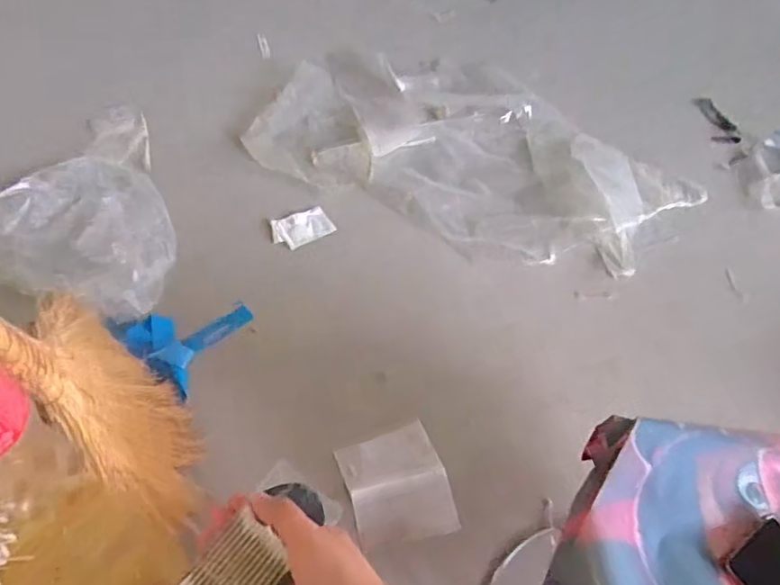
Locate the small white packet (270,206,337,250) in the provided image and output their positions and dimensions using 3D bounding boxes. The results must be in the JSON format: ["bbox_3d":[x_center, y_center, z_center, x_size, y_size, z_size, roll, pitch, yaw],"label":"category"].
[{"bbox_3d":[-0.198,-0.147,1.329,0.131,0.014,0.086,-17,56,-15],"label":"small white packet"}]

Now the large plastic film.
[{"bbox_3d":[0.206,-0.352,1.475,1.014,0.105,0.555,22,62,17],"label":"large plastic film"}]

